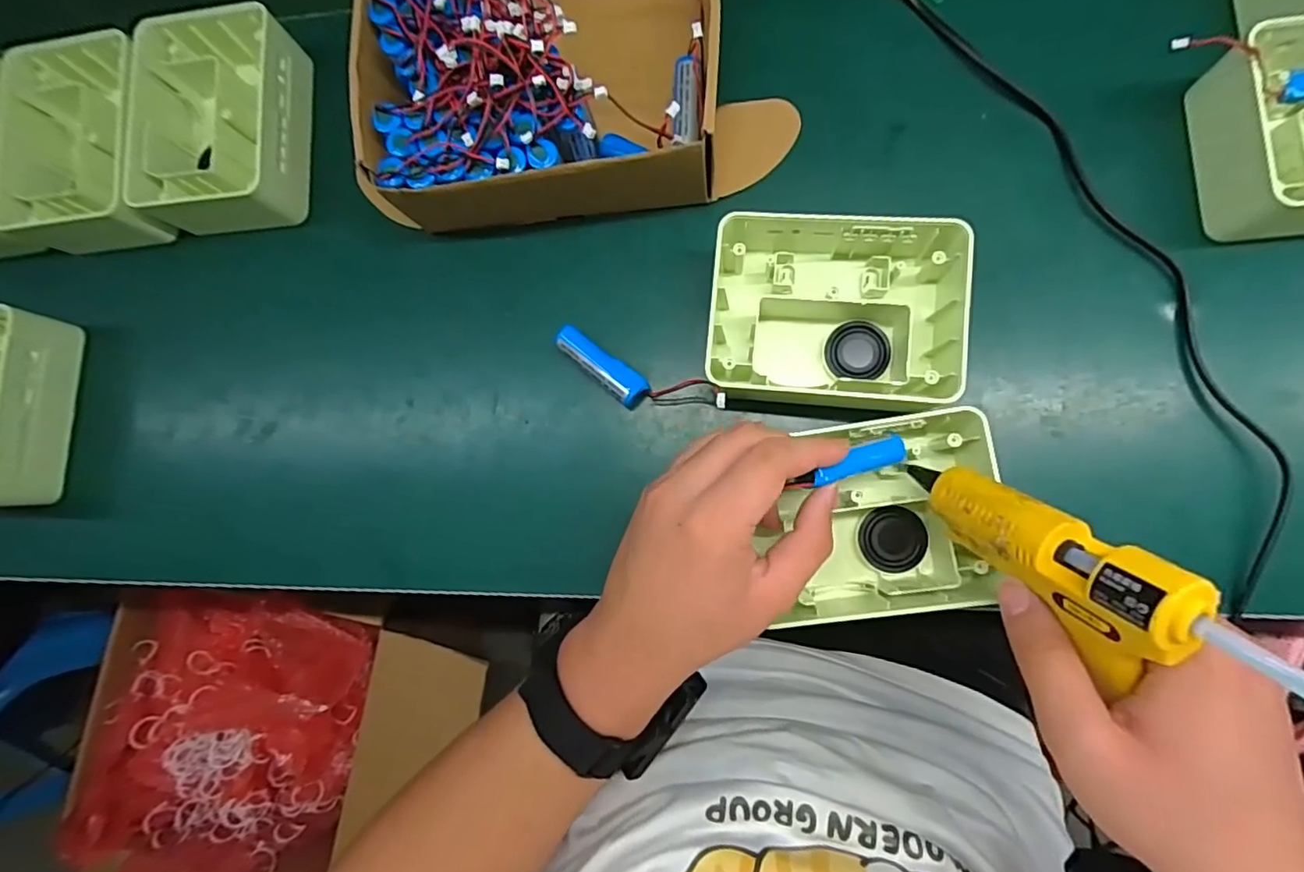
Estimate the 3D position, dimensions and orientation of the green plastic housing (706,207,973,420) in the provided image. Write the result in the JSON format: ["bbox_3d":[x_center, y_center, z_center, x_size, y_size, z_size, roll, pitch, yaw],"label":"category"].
[{"bbox_3d":[0.110,-0.073,0.348,0.146,0.046,0.105,6,83,9],"label":"green plastic housing"}]

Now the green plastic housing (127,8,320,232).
[{"bbox_3d":[-0.310,-0.224,0.418,0.111,0.045,0.148,-3,81,8],"label":"green plastic housing"}]

